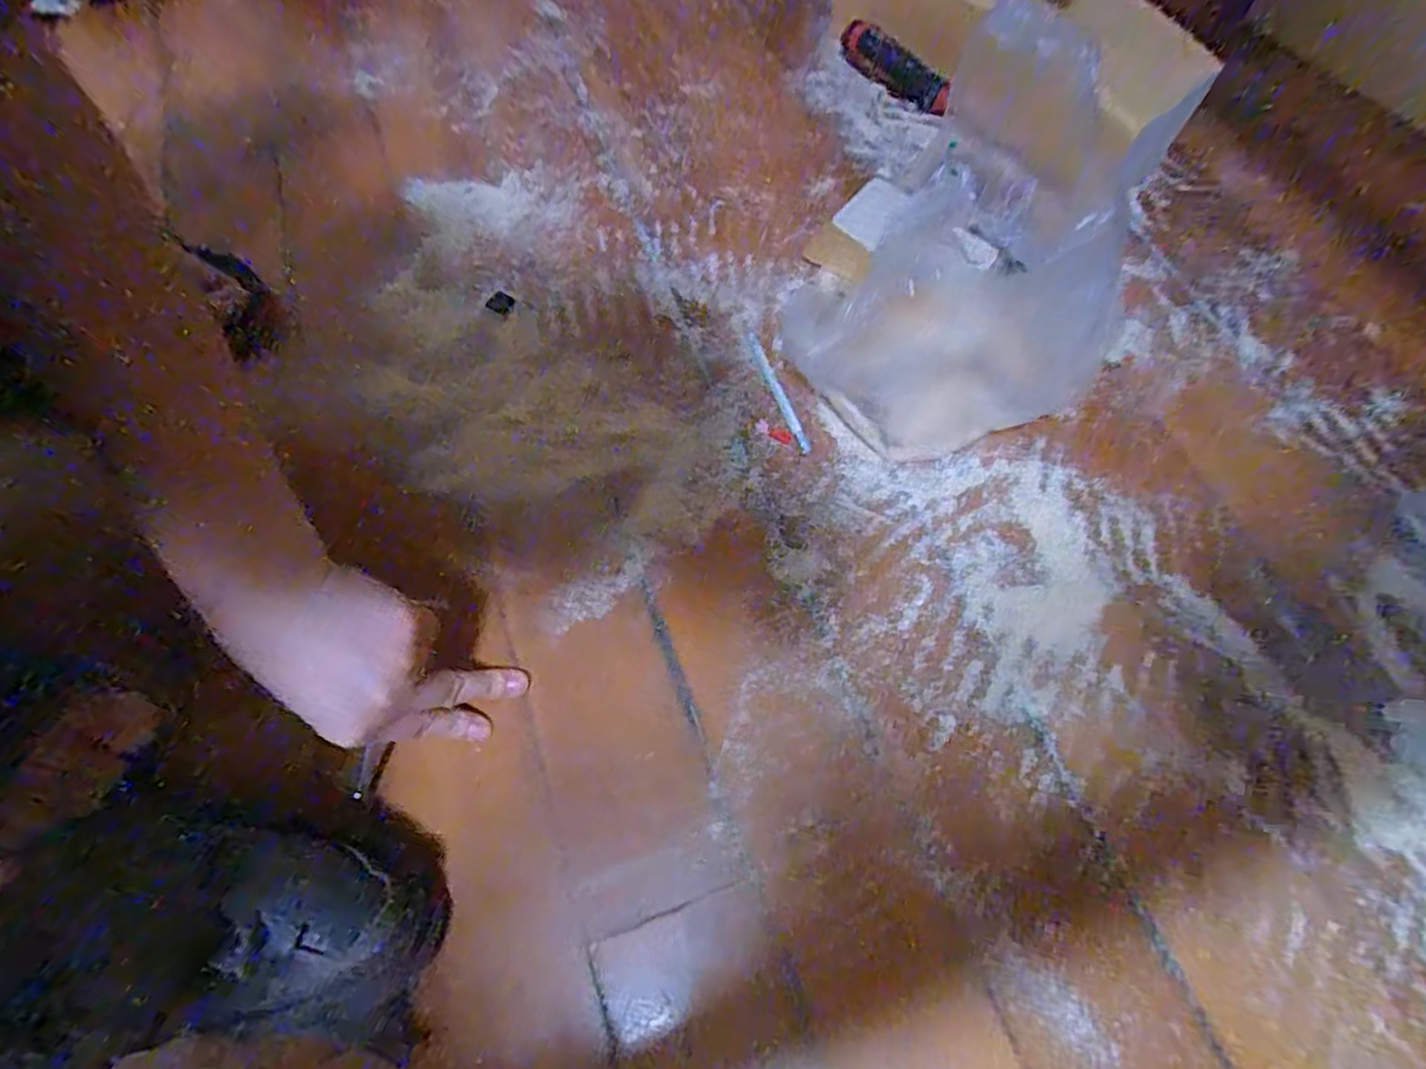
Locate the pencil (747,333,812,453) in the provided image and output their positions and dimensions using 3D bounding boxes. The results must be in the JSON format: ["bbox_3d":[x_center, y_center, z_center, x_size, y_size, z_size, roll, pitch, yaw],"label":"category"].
[{"bbox_3d":[0.045,-0.103,0.453,0.008,0.007,0.104,-19,68,-7],"label":"pencil"}]

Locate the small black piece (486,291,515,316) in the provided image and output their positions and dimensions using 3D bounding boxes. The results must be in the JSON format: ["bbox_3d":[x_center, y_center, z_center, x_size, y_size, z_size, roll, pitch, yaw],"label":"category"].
[{"bbox_3d":[-0.164,-0.179,0.498,0.019,0.004,0.017,31,71,13],"label":"small black piece"}]

